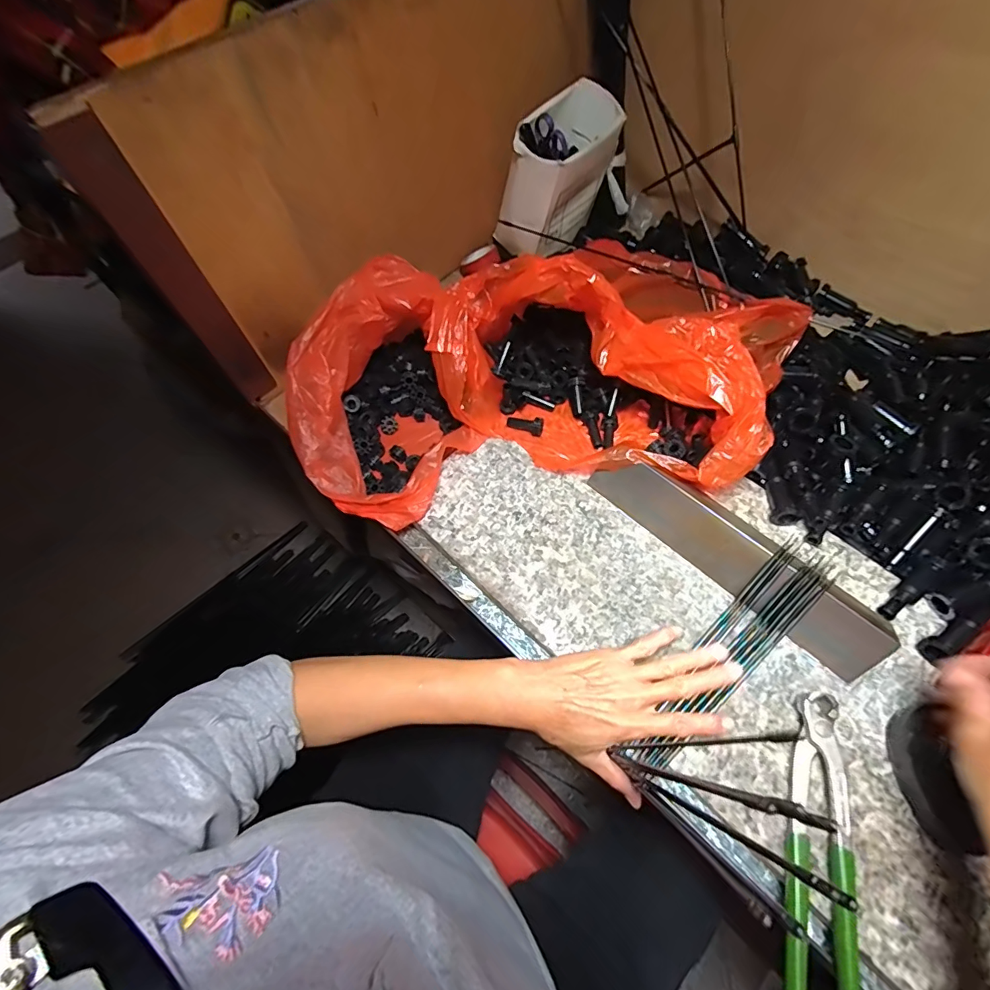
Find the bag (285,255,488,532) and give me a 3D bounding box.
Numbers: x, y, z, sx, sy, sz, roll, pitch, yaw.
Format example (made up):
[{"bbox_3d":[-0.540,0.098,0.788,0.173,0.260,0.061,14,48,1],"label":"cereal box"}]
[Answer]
[{"bbox_3d":[-0.106,-0.104,0.492,0.179,0.133,0.241,24,67,15],"label":"bag"}]

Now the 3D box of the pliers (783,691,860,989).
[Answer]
[{"bbox_3d":[0.224,0.243,0.328,0.041,0.019,0.199,14,65,10],"label":"pliers"}]

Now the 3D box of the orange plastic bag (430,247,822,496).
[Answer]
[{"bbox_3d":[0.122,-0.156,0.479,0.322,0.125,0.261,27,68,16],"label":"orange plastic bag"}]

